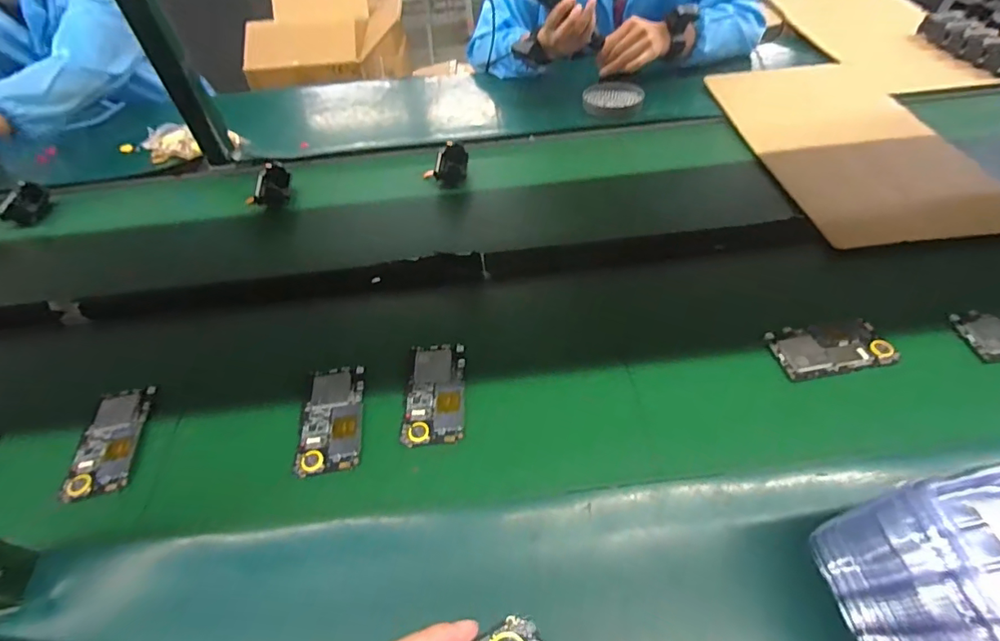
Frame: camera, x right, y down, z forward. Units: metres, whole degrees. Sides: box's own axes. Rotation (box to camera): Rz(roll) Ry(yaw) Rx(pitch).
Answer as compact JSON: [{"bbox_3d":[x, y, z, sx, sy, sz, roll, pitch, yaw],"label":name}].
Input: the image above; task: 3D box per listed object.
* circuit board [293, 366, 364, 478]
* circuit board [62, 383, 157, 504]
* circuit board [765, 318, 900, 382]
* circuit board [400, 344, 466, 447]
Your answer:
[{"bbox_3d":[-0.177,0.103,0.509,0.062,0.011,0.121,-7,52,1],"label":"circuit board"},{"bbox_3d":[-0.416,0.127,0.510,0.059,0.012,0.121,-11,52,-3],"label":"circuit board"},{"bbox_3d":[0.364,0.028,0.522,0.122,0.008,0.060,-9,52,-1],"label":"circuit board"},{"bbox_3d":[-0.070,0.078,0.523,0.062,0.004,0.122,-4,50,1],"label":"circuit board"}]

